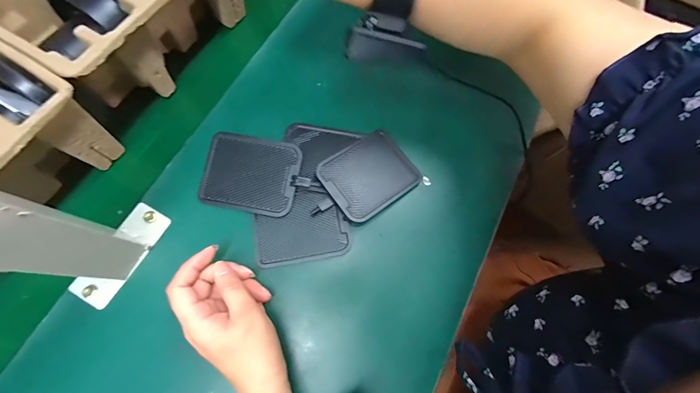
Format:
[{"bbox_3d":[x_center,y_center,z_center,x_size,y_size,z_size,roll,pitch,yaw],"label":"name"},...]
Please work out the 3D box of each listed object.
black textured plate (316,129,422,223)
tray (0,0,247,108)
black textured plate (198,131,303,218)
[{"bbox_3d":[0.022,-0.025,0.357,0.102,0.008,0.078,-33,80,-23],"label":"black textured plate"},{"bbox_3d":[-0.231,-0.207,0.346,0.149,0.111,0.222,30,74,8],"label":"tray"},{"bbox_3d":[-0.106,-0.024,0.344,0.098,0.007,0.079,14,81,3],"label":"black textured plate"}]

